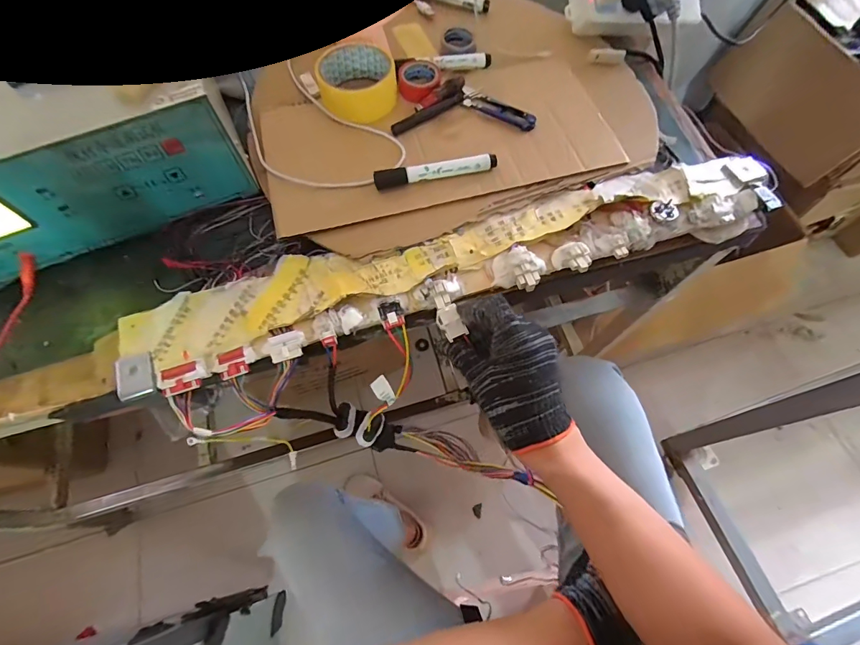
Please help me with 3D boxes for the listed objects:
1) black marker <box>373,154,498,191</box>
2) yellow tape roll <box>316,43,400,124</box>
[{"bbox_3d":[0.006,-0.159,0.432,0.129,0.021,0.014,-12,67,-5],"label":"black marker"},{"bbox_3d":[-0.084,-0.284,0.476,0.088,0.039,0.088,0,66,0],"label":"yellow tape roll"}]

